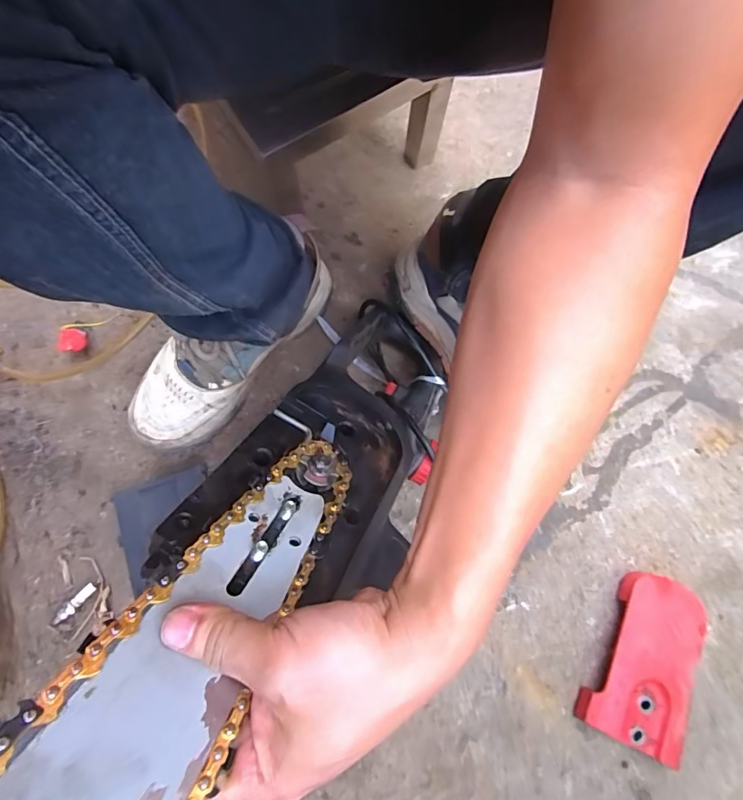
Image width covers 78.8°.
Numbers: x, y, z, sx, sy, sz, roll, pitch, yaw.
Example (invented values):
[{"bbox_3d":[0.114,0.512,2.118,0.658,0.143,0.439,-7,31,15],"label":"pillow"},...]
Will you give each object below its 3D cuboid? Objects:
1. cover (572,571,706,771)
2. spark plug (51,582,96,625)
[{"bbox_3d":[0.295,0.275,0.480,0.093,0.032,0.167,27,80,4],"label":"cover"},{"bbox_3d":[-0.319,0.219,0.483,0.051,0.011,0.014,-43,83,-8],"label":"spark plug"}]

